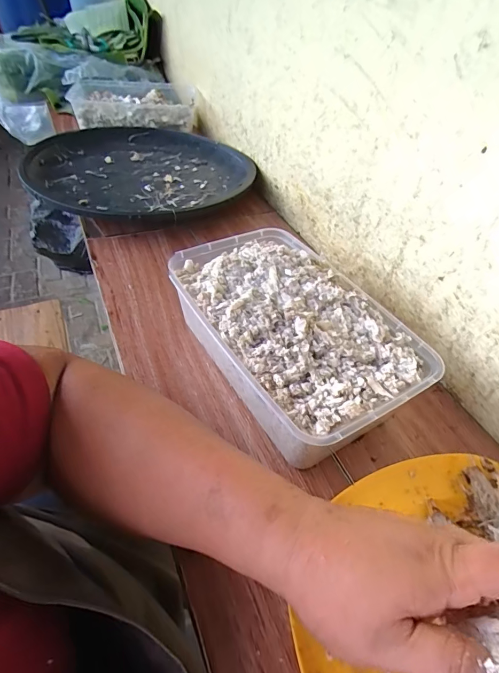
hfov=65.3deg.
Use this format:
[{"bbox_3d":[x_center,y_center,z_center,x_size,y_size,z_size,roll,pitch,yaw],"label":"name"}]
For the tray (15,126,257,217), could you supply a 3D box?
[{"bbox_3d":[-0.185,-0.289,0.679,0.358,0.047,0.381,4,46,-4],"label":"tray"}]

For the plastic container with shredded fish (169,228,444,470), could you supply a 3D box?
[{"bbox_3d":[0.035,-0.005,0.389,0.156,0.099,0.256,-23,53,-26],"label":"plastic container with shredded fish"}]

